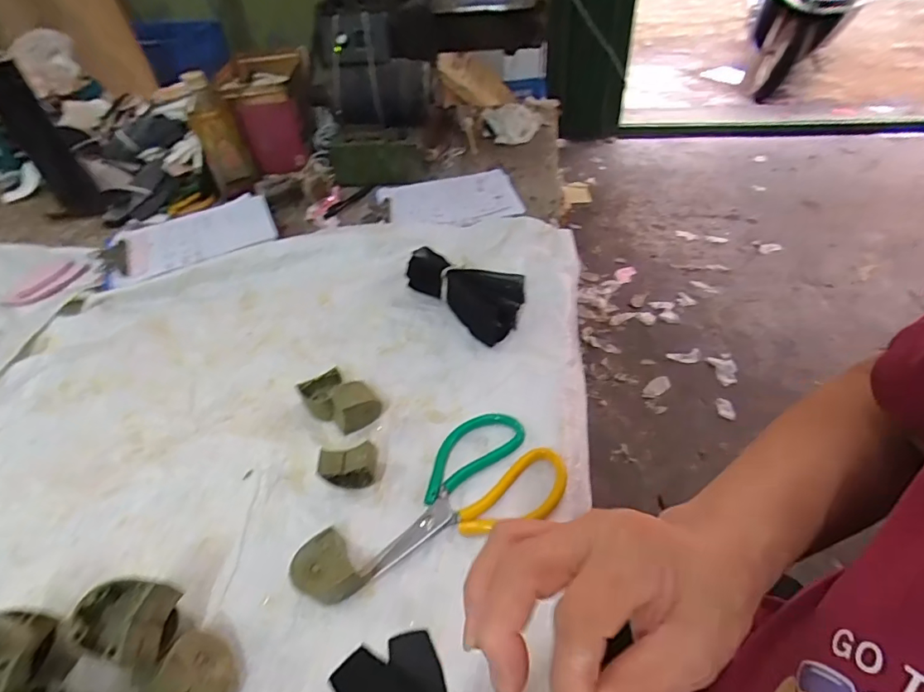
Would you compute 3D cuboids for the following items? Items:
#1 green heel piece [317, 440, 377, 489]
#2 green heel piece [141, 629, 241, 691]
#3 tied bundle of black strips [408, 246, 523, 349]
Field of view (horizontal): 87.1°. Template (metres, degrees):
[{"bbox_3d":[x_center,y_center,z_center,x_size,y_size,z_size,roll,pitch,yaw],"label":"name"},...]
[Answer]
[{"bbox_3d":[-0.096,0.104,0.414,0.048,0.041,0.024,-6,45,-3],"label":"green heel piece"},{"bbox_3d":[-0.171,0.214,0.315,0.049,0.017,0.046,43,20,-9],"label":"green heel piece"},{"bbox_3d":[0.005,-0.067,0.567,0.154,0.042,0.075,33,56,30],"label":"tied bundle of black strips"}]

